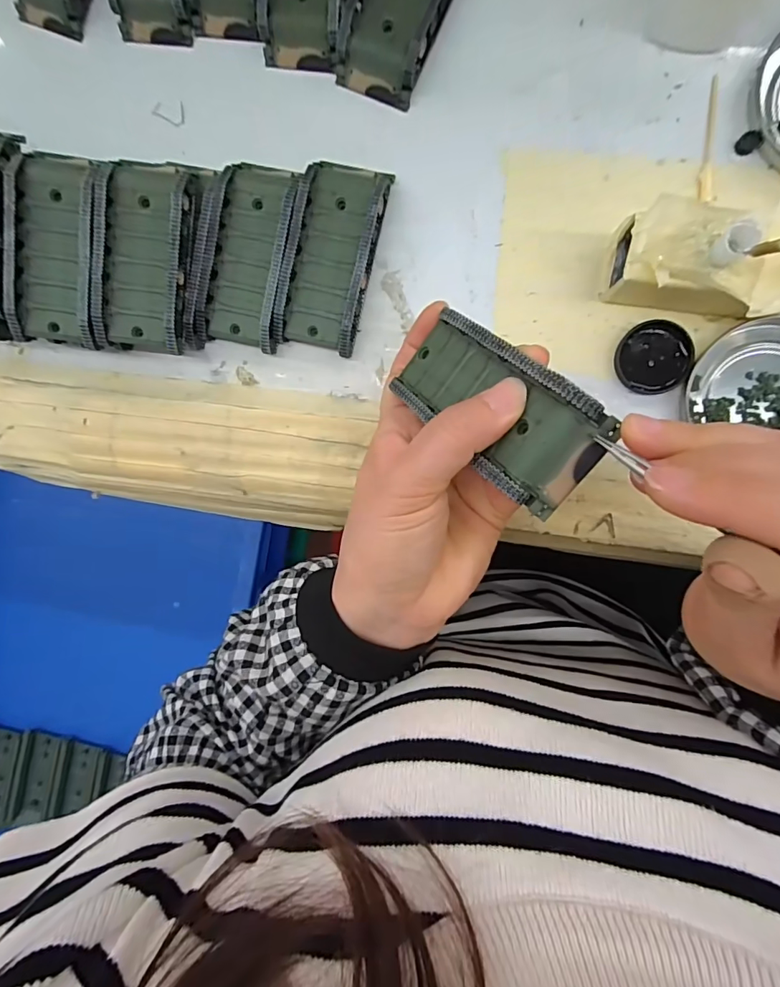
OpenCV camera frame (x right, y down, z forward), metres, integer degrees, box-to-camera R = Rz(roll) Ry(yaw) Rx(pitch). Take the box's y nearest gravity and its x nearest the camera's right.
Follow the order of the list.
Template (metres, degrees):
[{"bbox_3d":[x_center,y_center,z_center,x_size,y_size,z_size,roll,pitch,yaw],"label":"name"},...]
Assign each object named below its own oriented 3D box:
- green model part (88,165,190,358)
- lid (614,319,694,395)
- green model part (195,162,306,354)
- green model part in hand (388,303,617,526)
[{"bbox_3d":[-0.130,-0.126,0.255,0.043,0.034,0.093,8,95,7],"label":"green model part"},{"bbox_3d":[0.133,-0.069,0.238,0.034,0.007,0.034,1,94,8],"label":"lid"},{"bbox_3d":[-0.076,-0.130,0.256,0.045,0.019,0.094,15,96,6],"label":"green model part"},{"bbox_3d":[0.038,-0.036,0.186,0.041,0.022,0.093,-46,54,8],"label":"green model part in hand"}]

